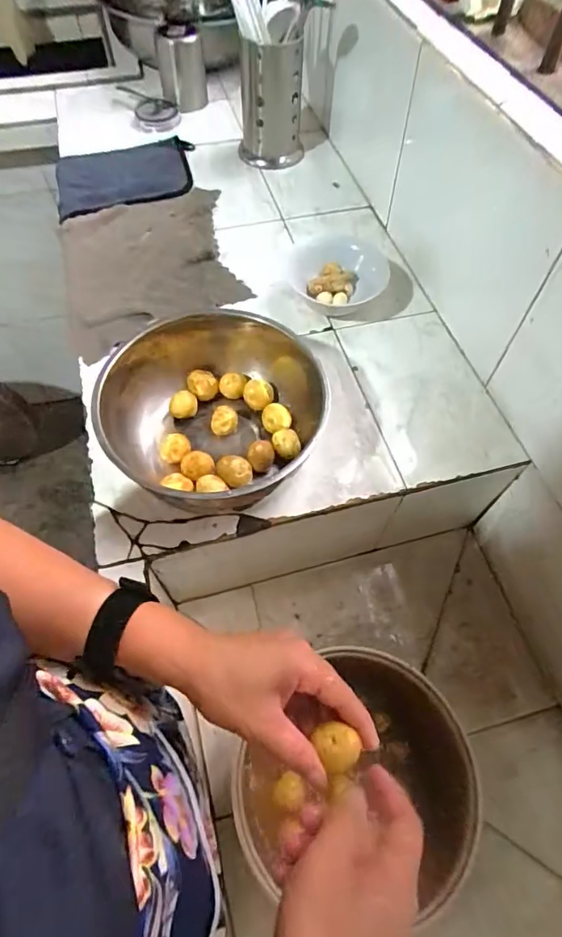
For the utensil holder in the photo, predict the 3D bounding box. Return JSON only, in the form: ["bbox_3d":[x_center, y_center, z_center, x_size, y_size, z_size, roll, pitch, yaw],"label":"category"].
[{"bbox_3d":[-0.016,-0.592,0.755,0.100,0.178,0.095,1,60,0],"label":"utensil holder"}]

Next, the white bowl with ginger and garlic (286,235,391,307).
[{"bbox_3d":[0.077,-0.261,0.647,0.115,0.052,0.147,-13,61,-9],"label":"white bowl with ginger and garlic"}]

